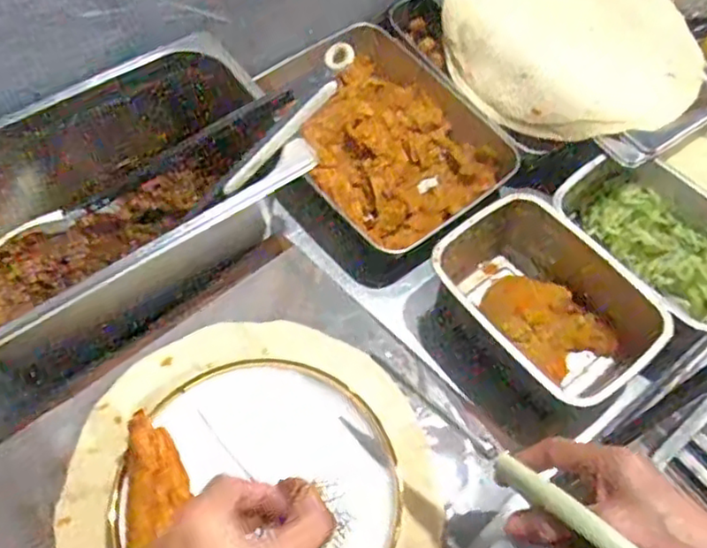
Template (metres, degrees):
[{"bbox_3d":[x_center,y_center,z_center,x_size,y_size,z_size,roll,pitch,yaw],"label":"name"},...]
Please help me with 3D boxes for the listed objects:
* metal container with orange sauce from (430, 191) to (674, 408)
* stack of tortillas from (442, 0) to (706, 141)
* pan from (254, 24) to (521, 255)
[{"bbox_3d":[0.161,0.028,0.593,0.135,0.080,0.193,-33,68,-21],"label":"metal container with orange sauce"},{"bbox_3d":[0.234,-0.256,0.715,0.252,0.046,0.263,-37,69,-22],"label":"stack of tortillas"},{"bbox_3d":[0.026,-0.148,0.682,0.196,0.063,0.241,-35,68,-21],"label":"pan"}]

